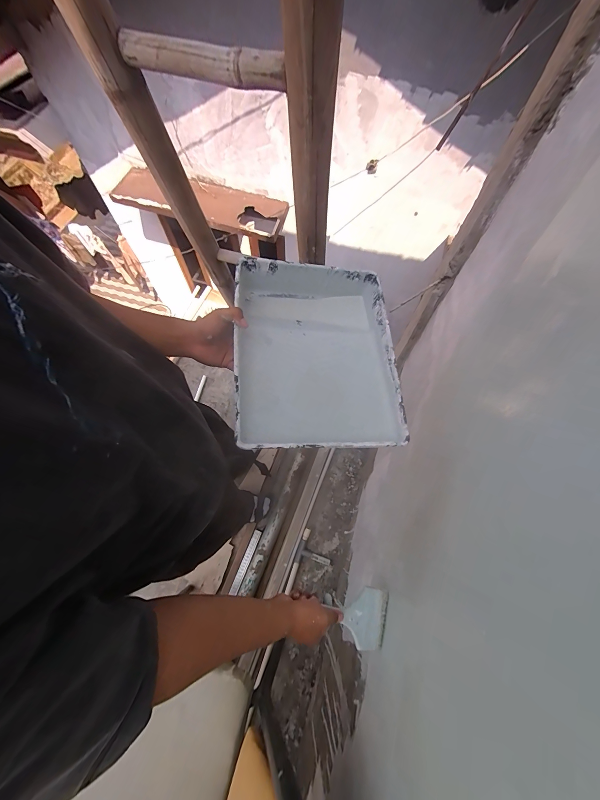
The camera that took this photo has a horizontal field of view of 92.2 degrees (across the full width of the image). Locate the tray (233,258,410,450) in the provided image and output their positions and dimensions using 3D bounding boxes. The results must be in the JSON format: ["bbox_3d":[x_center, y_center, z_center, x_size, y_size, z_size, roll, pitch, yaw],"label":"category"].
[{"bbox_3d":[0.032,-0.083,0.521,0.268,0.099,0.347,-3,66,-2],"label":"tray"}]

